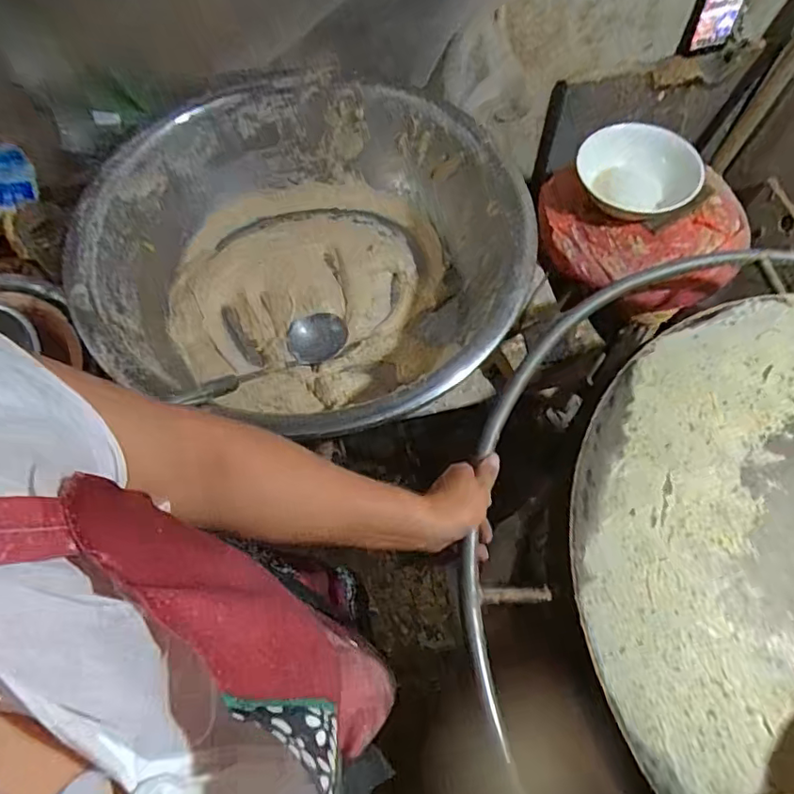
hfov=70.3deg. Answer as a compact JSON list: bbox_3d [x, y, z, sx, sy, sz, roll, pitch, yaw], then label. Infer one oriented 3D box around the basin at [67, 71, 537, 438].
[{"bbox_3d":[-0.106,-0.227,0.852,0.590,0.230,0.559,1,63,-2],"label":"basin"}]

